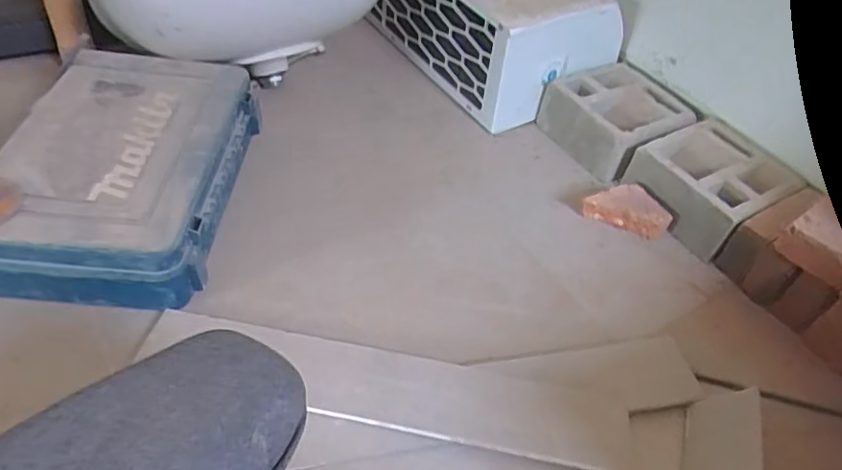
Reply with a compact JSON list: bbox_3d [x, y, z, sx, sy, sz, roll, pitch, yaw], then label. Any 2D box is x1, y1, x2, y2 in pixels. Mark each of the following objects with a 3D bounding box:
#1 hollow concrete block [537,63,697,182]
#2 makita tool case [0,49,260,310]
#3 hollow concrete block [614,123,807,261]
[{"bbox_3d":[0.373,-0.223,1.138,0.210,0.098,0.220,-23,53,-25],"label":"hollow concrete block"},{"bbox_3d":[-0.431,-0.099,0.852,0.296,0.130,0.407,7,47,-2],"label":"makita tool case"},{"bbox_3d":[0.498,-0.088,1.004,0.214,0.099,0.212,-19,51,-22],"label":"hollow concrete block"}]

